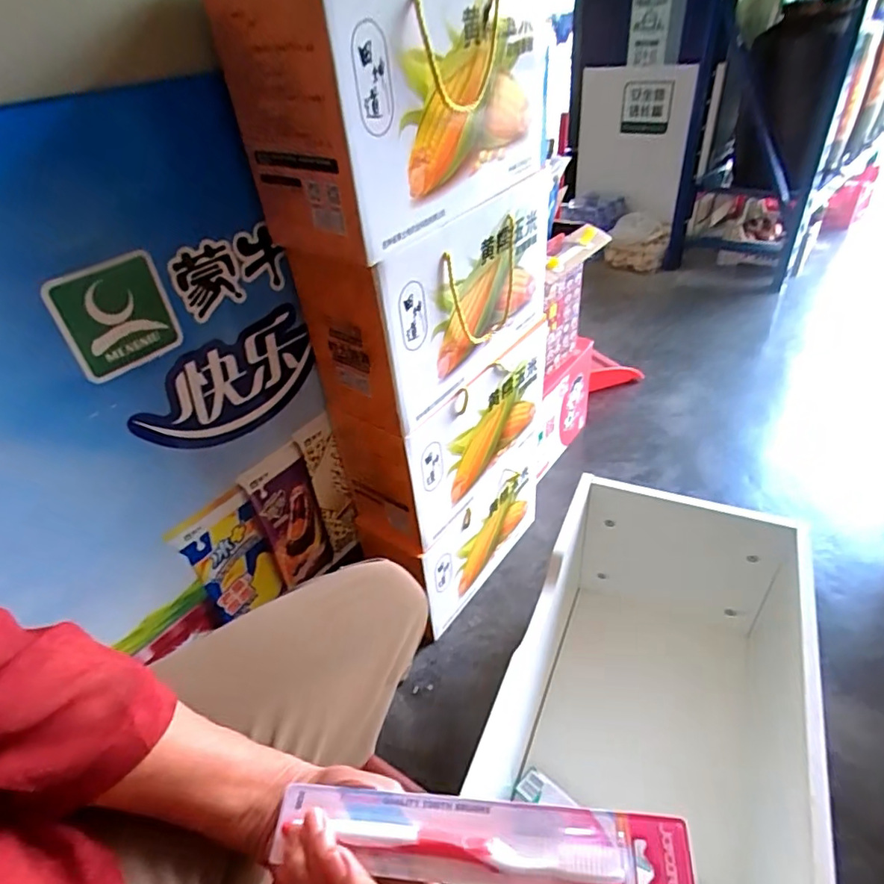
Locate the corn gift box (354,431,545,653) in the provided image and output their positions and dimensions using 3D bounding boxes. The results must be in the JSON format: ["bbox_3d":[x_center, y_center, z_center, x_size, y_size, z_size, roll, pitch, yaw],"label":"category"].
[{"bbox_3d":[0.039,0.141,0.985,0.131,0.239,0.366,26,48,34],"label":"corn gift box"}]

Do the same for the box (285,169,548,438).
[{"bbox_3d":[-0.005,-0.190,0.713,0.139,0.211,0.338,26,48,34],"label":"box"}]

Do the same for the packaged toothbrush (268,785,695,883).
[{"bbox_3d":[0.021,0.227,0.315,0.228,0.015,0.041,1,39,9],"label":"packaged toothbrush"}]

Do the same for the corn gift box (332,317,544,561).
[{"bbox_3d":[0.015,-0.027,0.855,0.139,0.223,0.336,26,48,34],"label":"corn gift box"}]

